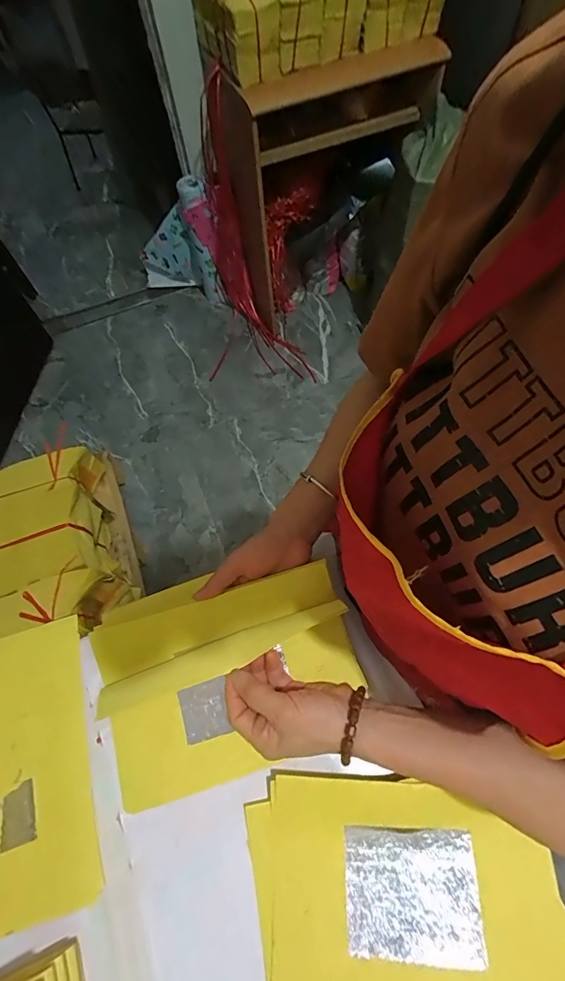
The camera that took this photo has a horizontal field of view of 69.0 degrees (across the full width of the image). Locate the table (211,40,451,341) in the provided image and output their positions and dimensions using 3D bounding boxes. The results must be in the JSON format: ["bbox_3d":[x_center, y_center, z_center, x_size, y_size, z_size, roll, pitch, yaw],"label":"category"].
[{"bbox_3d":[0.133,-1.082,1.553,0.689,0.804,0.360,-24,65,-7],"label":"table"}]

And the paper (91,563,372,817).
[{"bbox_3d":[-0.050,0.154,0.378,0.225,0.067,0.178,-20,65,-7],"label":"paper"}]

